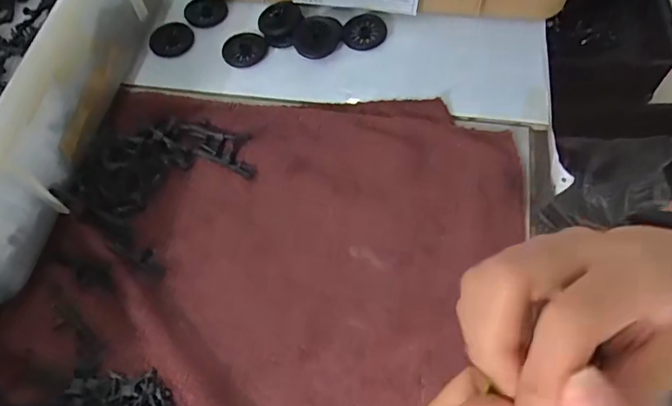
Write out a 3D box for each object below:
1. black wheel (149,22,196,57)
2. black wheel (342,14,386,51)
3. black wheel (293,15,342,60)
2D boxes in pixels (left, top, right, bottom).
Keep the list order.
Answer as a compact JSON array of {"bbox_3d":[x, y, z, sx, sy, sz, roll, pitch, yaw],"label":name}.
[{"bbox_3d":[-0.145,-0.145,0.448,0.039,0.007,0.040,-1,62,2],"label":"black wheel"},{"bbox_3d":[0.023,-0.146,0.442,0.037,0.016,0.037,-1,62,2],"label":"black wheel"},{"bbox_3d":[-0.016,-0.142,0.435,0.041,0.014,0.043,-1,62,2],"label":"black wheel"}]

